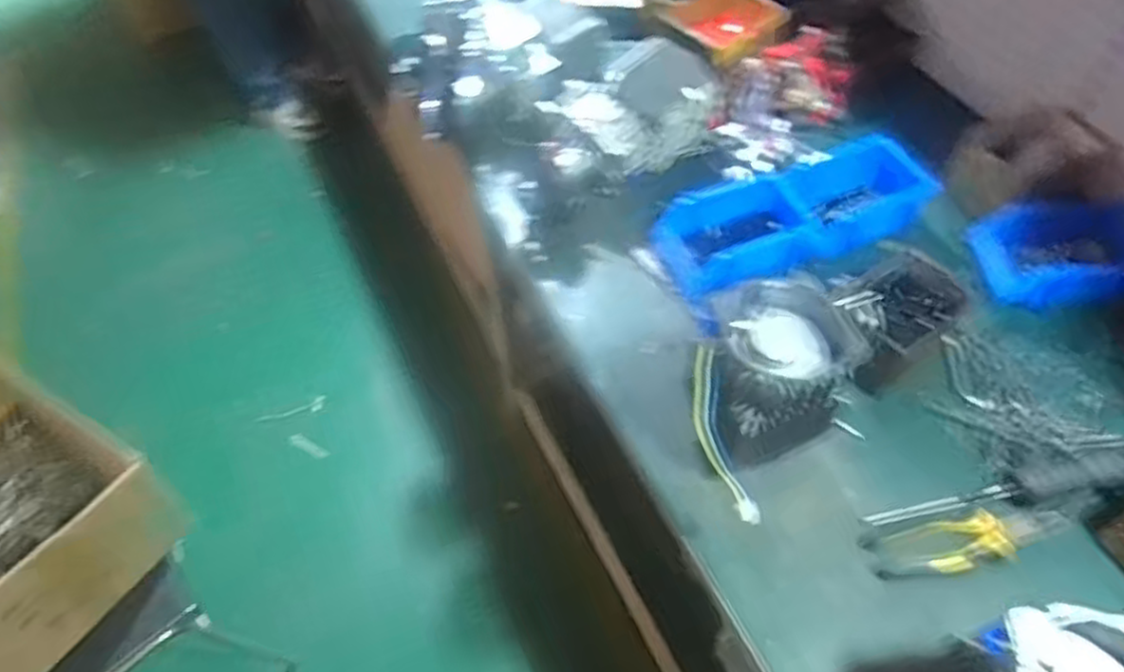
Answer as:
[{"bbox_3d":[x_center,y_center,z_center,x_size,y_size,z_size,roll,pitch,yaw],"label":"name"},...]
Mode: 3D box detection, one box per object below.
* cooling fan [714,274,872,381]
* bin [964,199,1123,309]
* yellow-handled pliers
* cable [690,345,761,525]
[{"bbox_3d":[0.216,-0.005,0.715,0.106,0.044,0.114,-20,57,-12],"label":"cooling fan"},{"bbox_3d":[0.651,-0.118,0.978,0.225,0.054,0.142,-12,56,-7],"label":"bin"},{"bbox_3d":[0.428,0.215,0.781,0.207,0.027,0.055,-9,55,-4],"label":"yellow-handled pliers"},{"bbox_3d":[0.151,0.097,0.725,0.036,0.023,0.172,-13,79,-7],"label":"cable"}]

